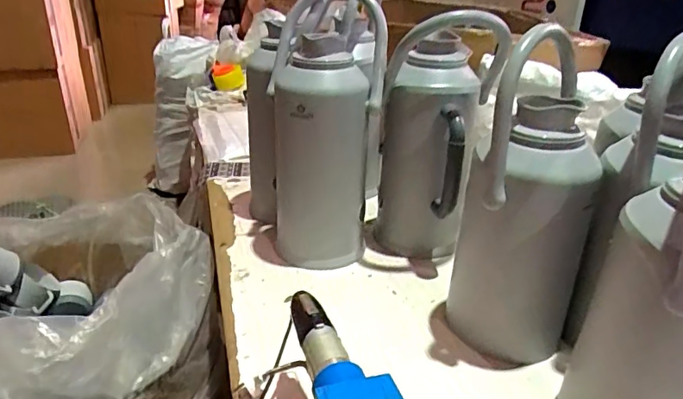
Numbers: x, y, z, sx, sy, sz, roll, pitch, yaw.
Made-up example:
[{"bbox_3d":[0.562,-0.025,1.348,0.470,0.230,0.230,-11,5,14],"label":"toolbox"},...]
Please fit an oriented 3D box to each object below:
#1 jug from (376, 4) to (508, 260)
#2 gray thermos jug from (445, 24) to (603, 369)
[{"bbox_3d":[0.163,-0.089,0.872,0.169,0.431,0.166,6,26,11],"label":"jug"},{"bbox_3d":[0.251,0.010,0.691,0.162,0.413,0.180,9,27,15],"label":"gray thermos jug"}]

